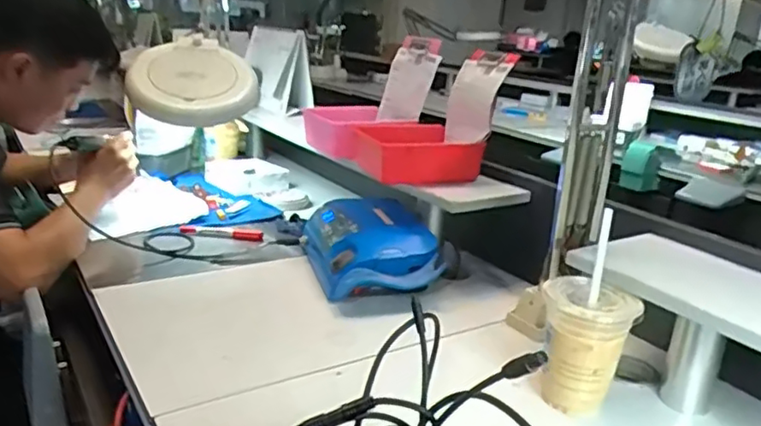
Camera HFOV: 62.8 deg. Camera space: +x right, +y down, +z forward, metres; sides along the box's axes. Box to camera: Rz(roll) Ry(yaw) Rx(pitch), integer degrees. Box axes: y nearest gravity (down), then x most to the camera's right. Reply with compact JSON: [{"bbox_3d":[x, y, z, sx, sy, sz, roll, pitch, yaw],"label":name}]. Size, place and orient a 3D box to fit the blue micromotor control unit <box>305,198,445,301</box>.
[{"bbox_3d":[-0.015,0.050,0.924,0.172,0.083,0.219,1,18,-13],"label":"blue micromotor control unit"}]

